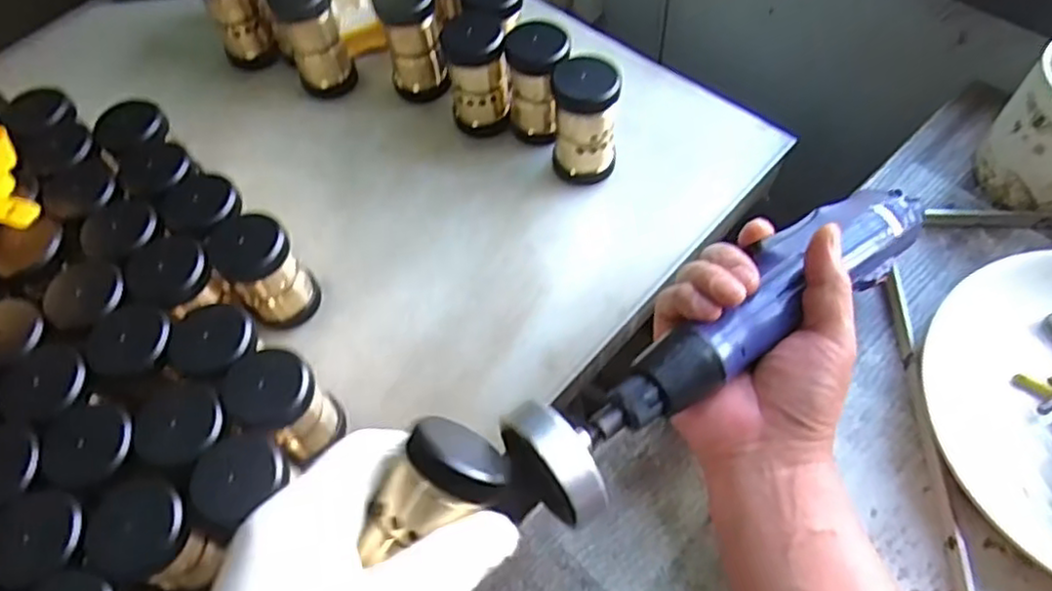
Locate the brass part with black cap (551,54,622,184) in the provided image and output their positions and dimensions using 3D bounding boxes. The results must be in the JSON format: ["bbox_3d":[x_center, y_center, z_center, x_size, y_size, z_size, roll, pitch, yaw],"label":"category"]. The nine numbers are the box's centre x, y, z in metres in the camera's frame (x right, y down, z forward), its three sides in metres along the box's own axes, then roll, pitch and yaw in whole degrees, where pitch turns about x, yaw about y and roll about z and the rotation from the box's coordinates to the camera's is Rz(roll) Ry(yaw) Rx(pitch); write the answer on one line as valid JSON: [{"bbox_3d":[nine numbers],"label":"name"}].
[{"bbox_3d":[0.042,-0.120,0.482,0.045,0.088,0.040,-2,59,4],"label":"brass part with black cap"}]

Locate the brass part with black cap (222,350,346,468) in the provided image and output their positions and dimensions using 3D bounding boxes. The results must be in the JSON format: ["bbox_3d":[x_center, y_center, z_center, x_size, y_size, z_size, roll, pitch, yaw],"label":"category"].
[{"bbox_3d":[-0.132,0.064,0.388,0.043,0.073,0.042,-2,59,3],"label":"brass part with black cap"}]

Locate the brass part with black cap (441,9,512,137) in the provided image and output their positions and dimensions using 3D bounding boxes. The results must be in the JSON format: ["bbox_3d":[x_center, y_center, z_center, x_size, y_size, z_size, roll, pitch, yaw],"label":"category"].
[{"bbox_3d":[-0.035,-0.162,0.515,0.043,0.087,0.040,-10,59,-1],"label":"brass part with black cap"}]

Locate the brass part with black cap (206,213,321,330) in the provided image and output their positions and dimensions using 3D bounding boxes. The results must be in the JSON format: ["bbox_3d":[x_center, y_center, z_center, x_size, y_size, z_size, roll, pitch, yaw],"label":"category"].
[{"bbox_3d":[-0.163,-0.014,0.439,0.047,0.072,0.042,-29,61,-12],"label":"brass part with black cap"}]

